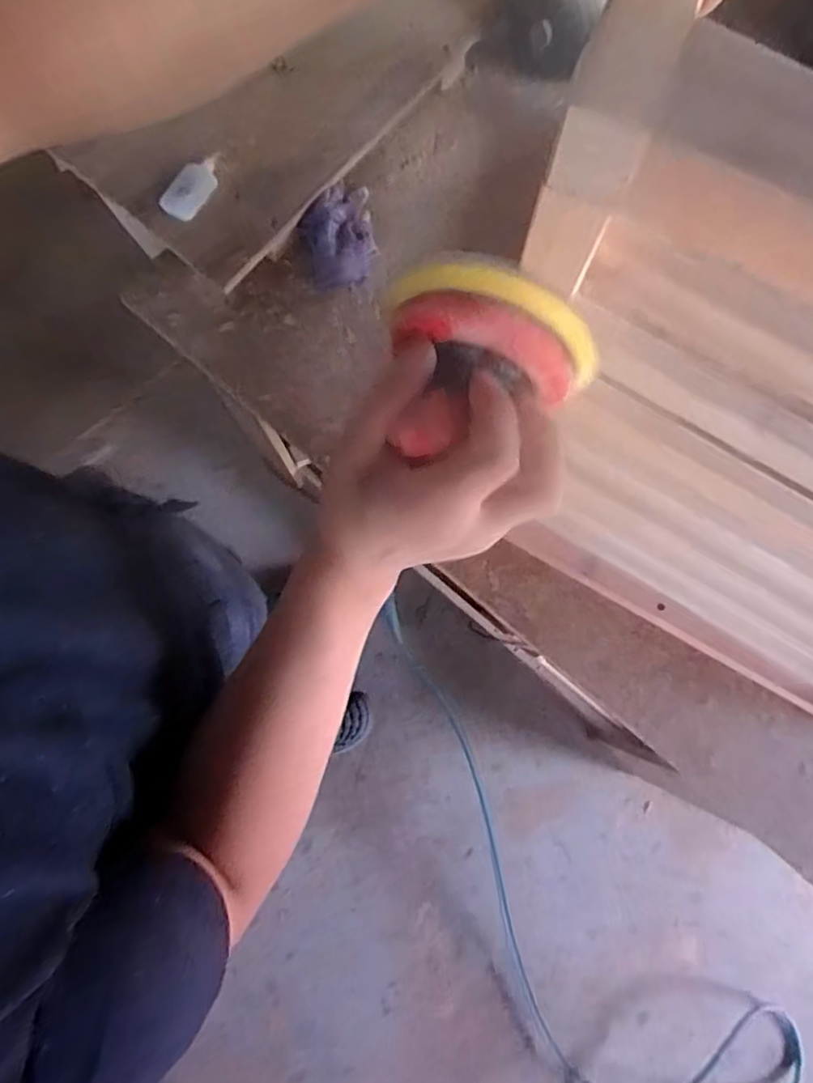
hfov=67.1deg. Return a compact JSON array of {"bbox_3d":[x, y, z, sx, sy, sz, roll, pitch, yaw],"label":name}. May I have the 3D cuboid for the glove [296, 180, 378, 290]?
[{"bbox_3d":[-0.086,-0.407,0.803,0.105,0.044,0.134,-17,79,-2],"label":"glove"}]

